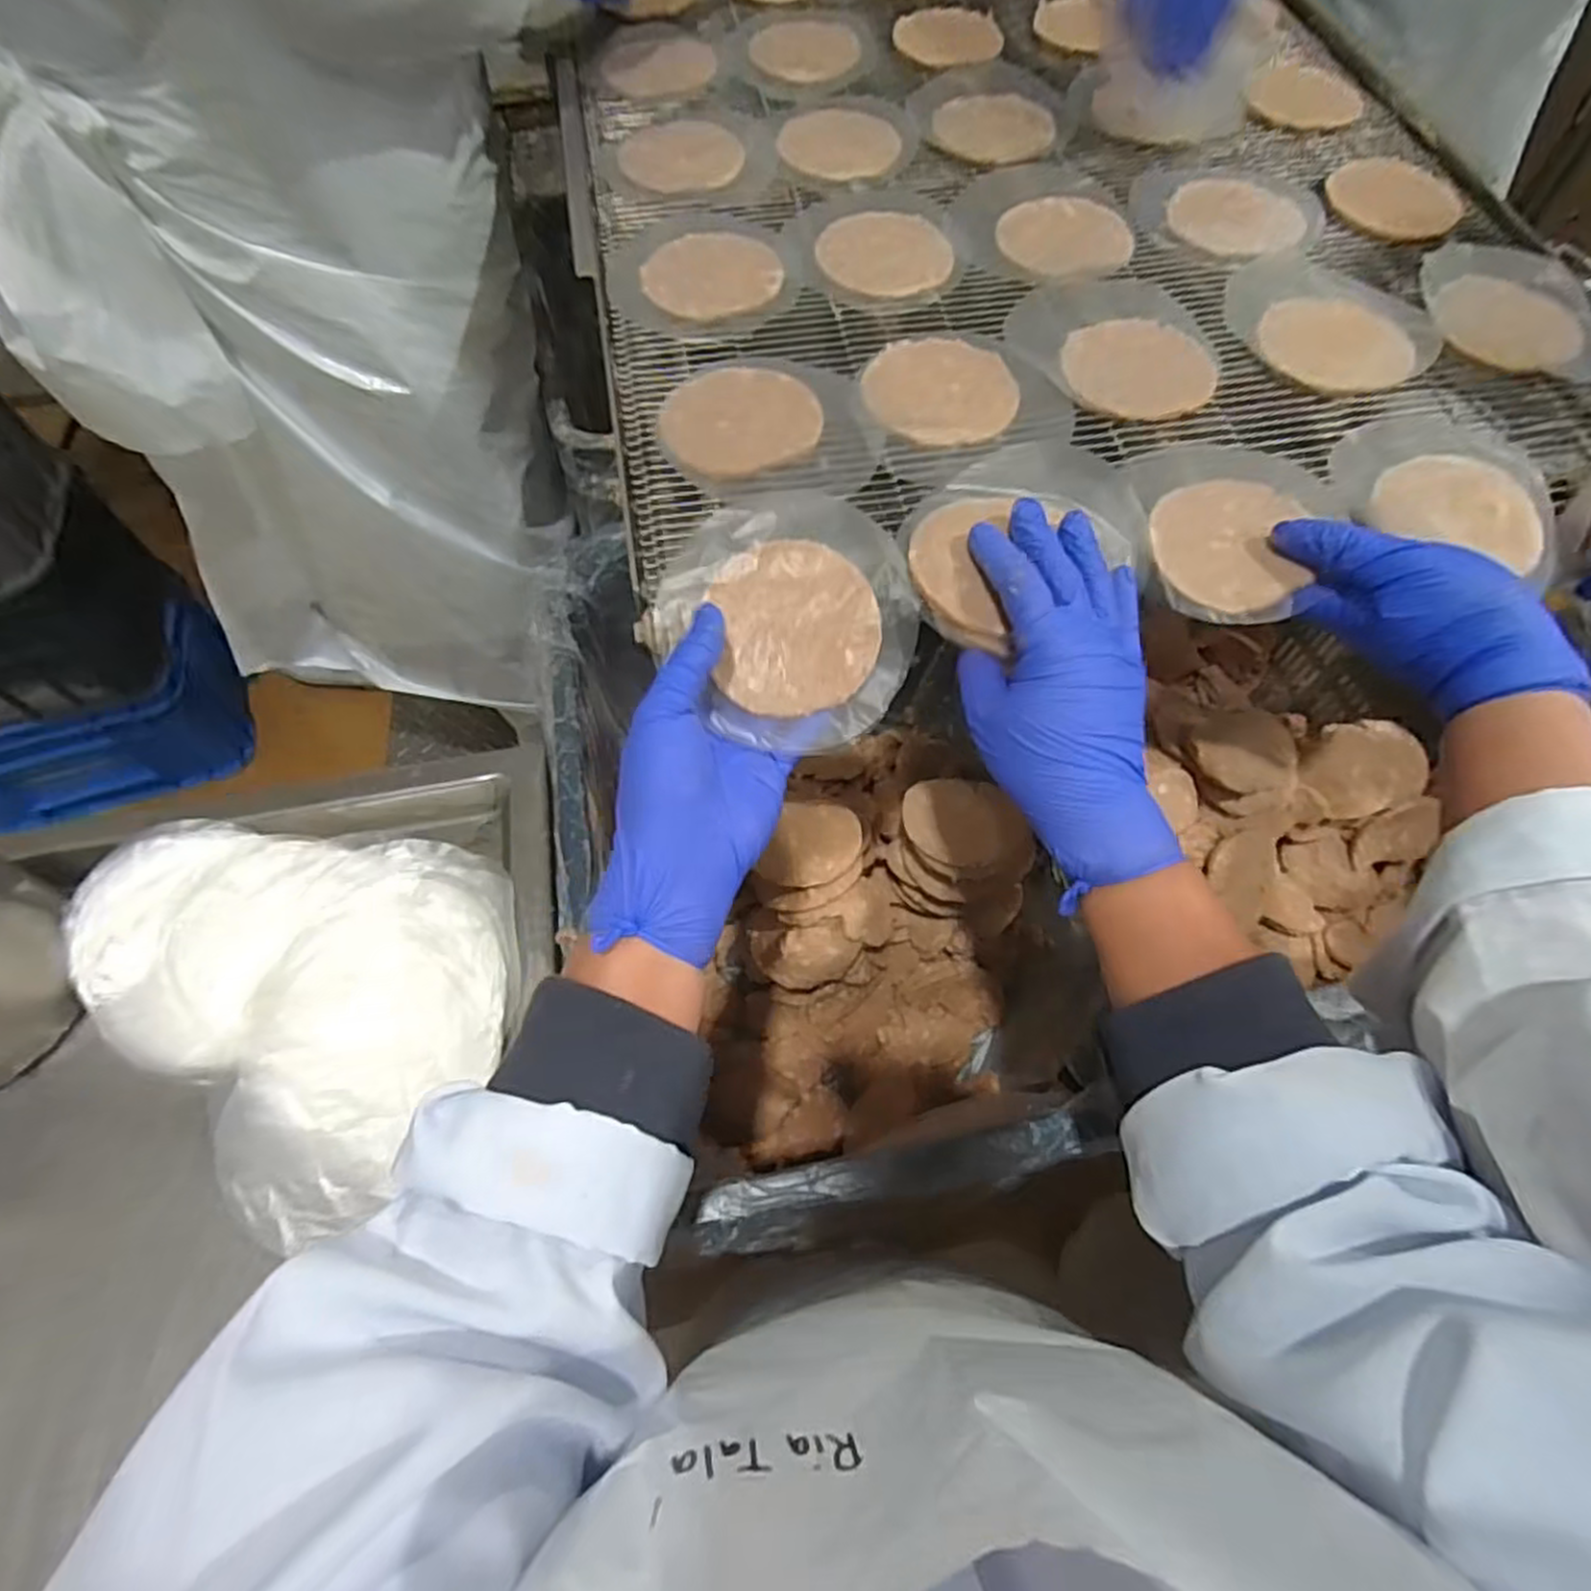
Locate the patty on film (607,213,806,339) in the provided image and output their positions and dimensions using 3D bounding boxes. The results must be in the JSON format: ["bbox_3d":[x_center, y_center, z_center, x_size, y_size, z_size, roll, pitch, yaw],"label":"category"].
[{"bbox_3d":[-0.057,-0.329,0.482,0.116,0.008,0.115,1,64,-1],"label":"patty on film"}]

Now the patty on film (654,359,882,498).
[{"bbox_3d":[-0.015,-0.204,0.420,0.113,0.005,0.108,1,64,-1],"label":"patty on film"}]

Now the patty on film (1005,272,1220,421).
[{"bbox_3d":[0.186,-0.267,0.454,0.110,0.006,0.122,-15,66,-9],"label":"patty on film"}]

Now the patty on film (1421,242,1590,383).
[{"bbox_3d":[0.442,-0.298,0.465,0.115,0.008,0.117,23,66,9],"label":"patty on film"}]

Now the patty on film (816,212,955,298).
[{"bbox_3d":[0.056,-0.348,0.490,0.082,0.004,0.077,1,64,-1],"label":"patty on film"}]

